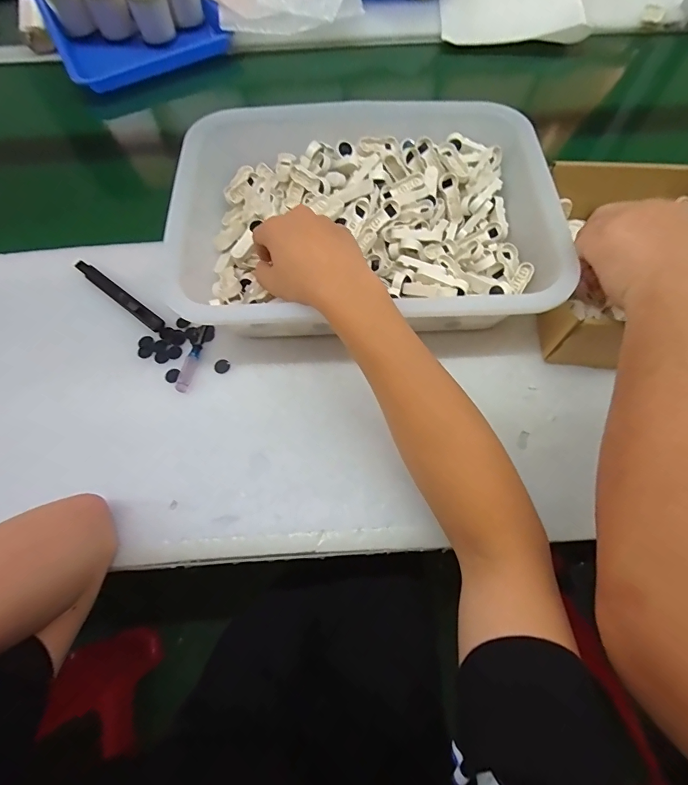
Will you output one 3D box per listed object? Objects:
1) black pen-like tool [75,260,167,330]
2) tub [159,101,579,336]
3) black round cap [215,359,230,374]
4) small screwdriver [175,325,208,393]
[{"bbox_3d":[-0.240,-0.105,0.428,0.136,0.012,0.014,36,71,15],"label":"black pen-like tool"},{"bbox_3d":[0.020,-0.184,0.415,0.363,0.077,0.285,3,66,2],"label":"tub"},{"bbox_3d":[-0.121,-0.026,0.399,0.015,0.004,0.017,-31,70,-11],"label":"black round cap"},{"bbox_3d":[-0.149,-0.034,0.395,0.013,0.008,0.074,8,66,4],"label":"small screwdriver"}]

